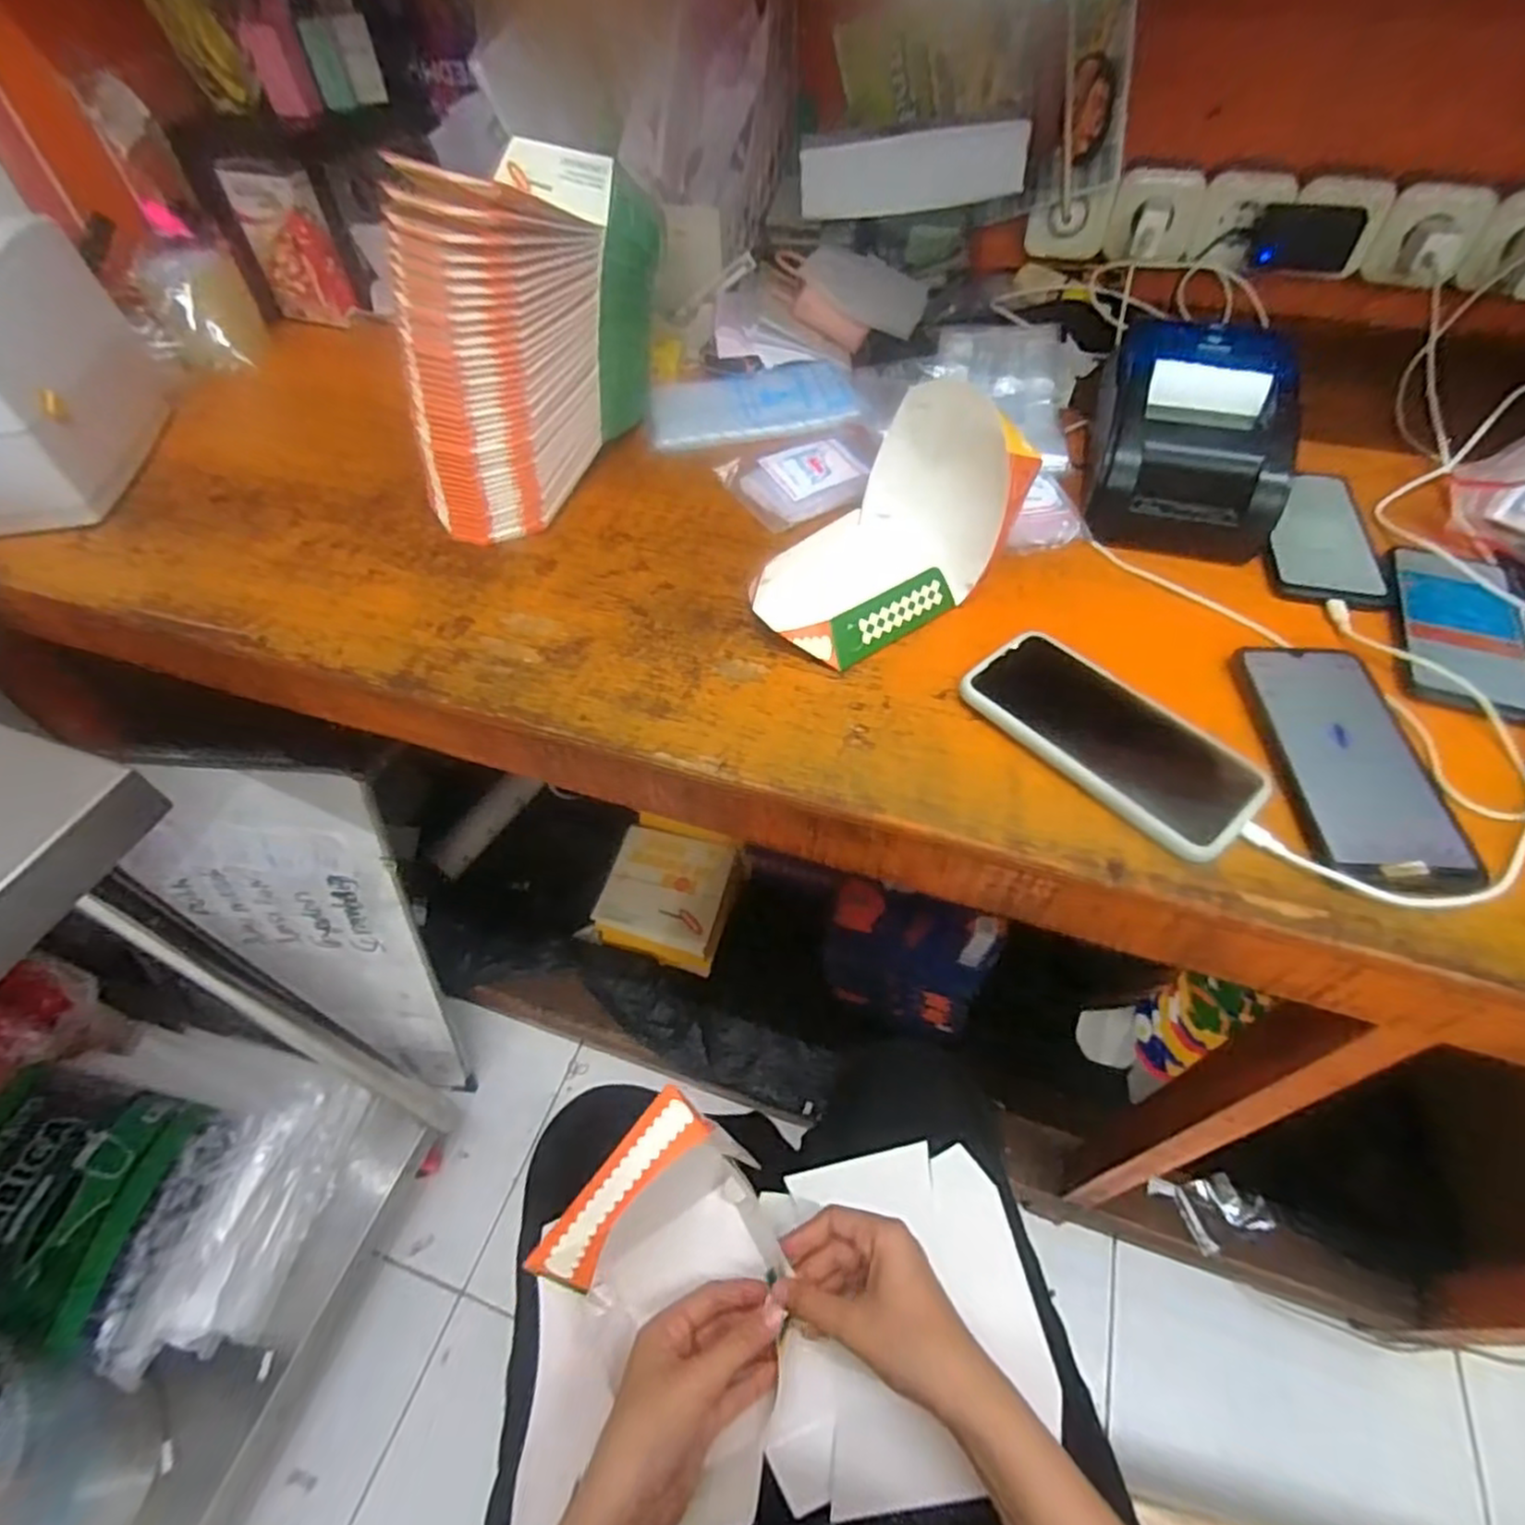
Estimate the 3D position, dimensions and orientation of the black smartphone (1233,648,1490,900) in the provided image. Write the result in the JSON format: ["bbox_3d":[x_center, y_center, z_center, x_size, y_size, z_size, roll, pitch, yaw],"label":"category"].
[{"bbox_3d":[0.341,-0.004,0.424,0.088,0.012,0.170,5,52,6],"label":"black smartphone"}]

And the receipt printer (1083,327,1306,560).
[{"bbox_3d":[0.322,-0.248,0.559,0.138,0.102,0.156,12,53,11],"label":"receipt printer"}]

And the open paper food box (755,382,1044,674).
[{"bbox_3d":[0.093,-0.164,0.499,0.120,0.109,0.203,33,59,24],"label":"open paper food box"}]

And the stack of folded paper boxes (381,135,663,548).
[{"bbox_3d":[-0.180,-0.341,0.579,0.097,0.208,0.275,17,54,14],"label":"stack of folded paper boxes"}]

